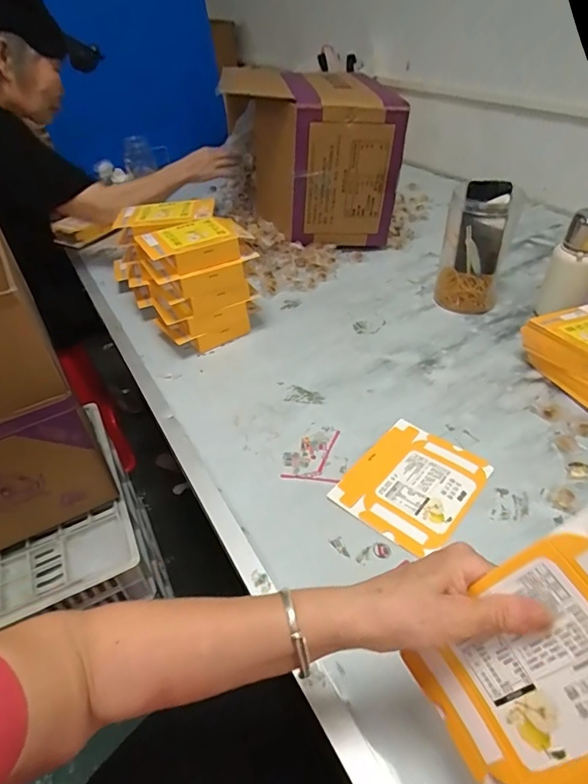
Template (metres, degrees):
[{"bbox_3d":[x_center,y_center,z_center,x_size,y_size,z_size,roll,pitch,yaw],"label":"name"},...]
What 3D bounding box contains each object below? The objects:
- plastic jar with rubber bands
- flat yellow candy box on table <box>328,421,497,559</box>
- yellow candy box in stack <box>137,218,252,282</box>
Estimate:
[{"bbox_3d":[0.325,-0.254,0.825,0.117,0.198,0.104,10,43,16],"label":"plastic jar with rubber bands"},{"bbox_3d":[0.147,0.110,0.567,0.139,0.006,0.168,28,51,32],"label":"flat yellow candy box on table"},{"bbox_3d":[-0.158,-0.236,0.742,0.165,0.042,0.115,-22,44,-20],"label":"yellow candy box in stack"}]

